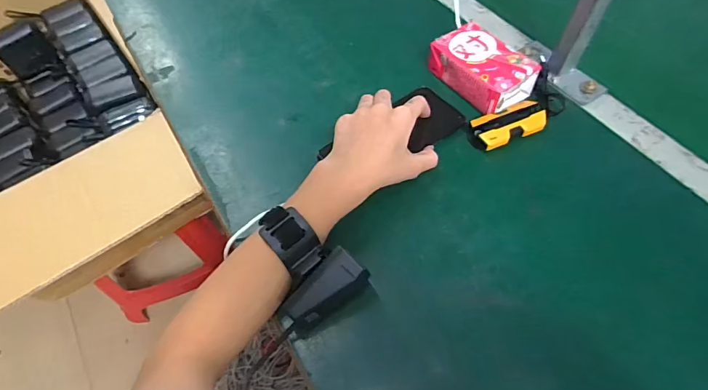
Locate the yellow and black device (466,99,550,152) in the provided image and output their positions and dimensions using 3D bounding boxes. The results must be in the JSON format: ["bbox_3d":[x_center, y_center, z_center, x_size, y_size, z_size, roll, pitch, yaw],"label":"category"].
[{"bbox_3d":[0.165,-0.074,0.438,0.090,0.021,0.038,-20,59,-10],"label":"yellow and black device"}]

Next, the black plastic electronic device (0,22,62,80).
[{"bbox_3d":[-0.646,-0.285,0.815,0.090,0.098,0.029,-38,64,-17],"label":"black plastic electronic device"}]

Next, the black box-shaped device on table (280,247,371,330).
[{"bbox_3d":[-0.023,0.078,0.337,0.070,0.020,0.032,-41,63,-2],"label":"black box-shaped device on table"}]

